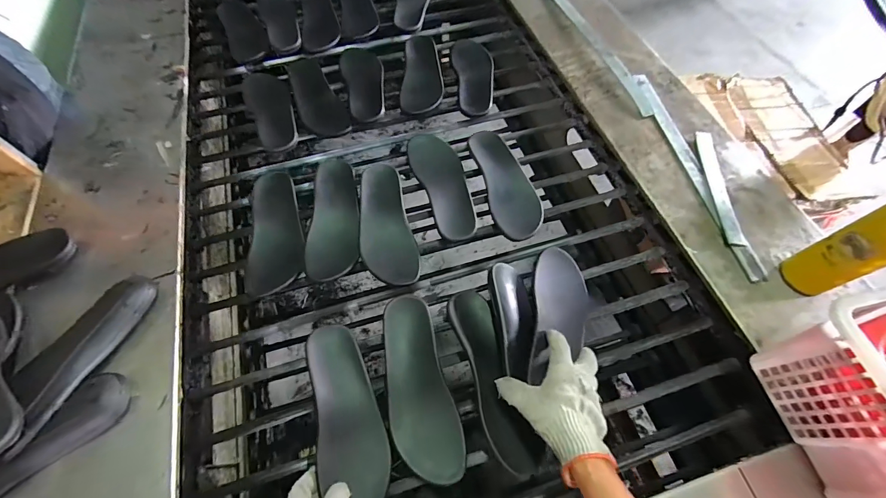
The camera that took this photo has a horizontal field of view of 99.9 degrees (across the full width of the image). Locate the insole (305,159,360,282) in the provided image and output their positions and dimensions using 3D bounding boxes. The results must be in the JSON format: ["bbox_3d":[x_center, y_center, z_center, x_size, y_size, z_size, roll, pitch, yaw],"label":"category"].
[{"bbox_3d":[-0.187,-0.058,0.648,0.081,0.028,0.226,-5,62,-3],"label":"insole"}]

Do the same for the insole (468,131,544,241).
[{"bbox_3d":[0.118,-0.127,0.679,0.089,0.019,0.233,-13,62,-7],"label":"insole"}]

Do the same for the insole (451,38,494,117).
[{"bbox_3d":[0.069,-0.387,0.821,0.089,0.022,0.241,-1,61,0],"label":"insole"}]

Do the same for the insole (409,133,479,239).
[{"bbox_3d":[0.002,-0.126,0.683,0.084,0.009,0.240,-17,63,-9],"label":"insole"}]

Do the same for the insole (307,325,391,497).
[{"bbox_3d":[-0.127,0.217,0.485,0.080,0.050,0.235,-16,73,-9],"label":"insole"}]

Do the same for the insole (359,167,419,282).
[{"bbox_3d":[-0.100,-0.049,0.640,0.087,0.024,0.234,-11,62,-6],"label":"insole"}]

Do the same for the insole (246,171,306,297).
[{"bbox_3d":[-0.288,-0.034,0.651,0.088,0.031,0.239,-10,63,-5],"label":"insole"}]

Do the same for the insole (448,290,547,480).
[{"bbox_3d":[0.069,0.181,0.520,0.062,0.048,0.244,-17,64,-8],"label":"insole"}]

